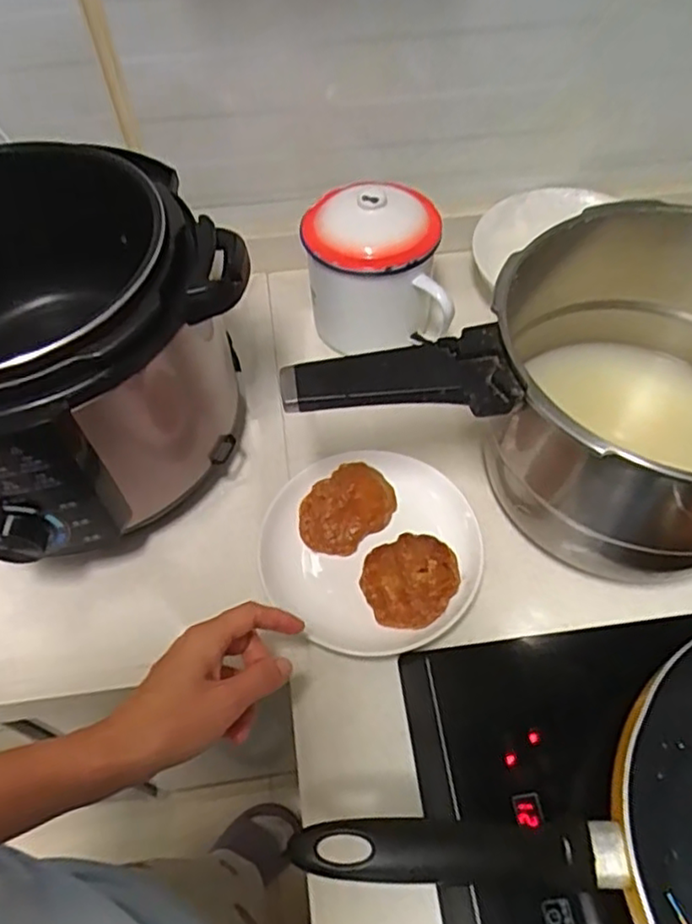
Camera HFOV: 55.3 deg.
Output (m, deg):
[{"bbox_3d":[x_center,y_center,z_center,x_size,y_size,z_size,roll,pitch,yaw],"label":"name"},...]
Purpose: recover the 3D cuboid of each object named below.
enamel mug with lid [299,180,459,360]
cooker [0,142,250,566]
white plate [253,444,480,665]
[{"bbox_3d":[0.028,-0.176,0.614,0.129,0.138,0.105,-2,56,0],"label":"enamel mug with lid"},{"bbox_3d":[-0.221,-0.076,0.521,0.271,0.217,0.264,-27,60,-15],"label":"cooker"},{"bbox_3d":[0.021,0.069,0.528,0.162,0.031,0.163,-1,56,1],"label":"white plate"}]

